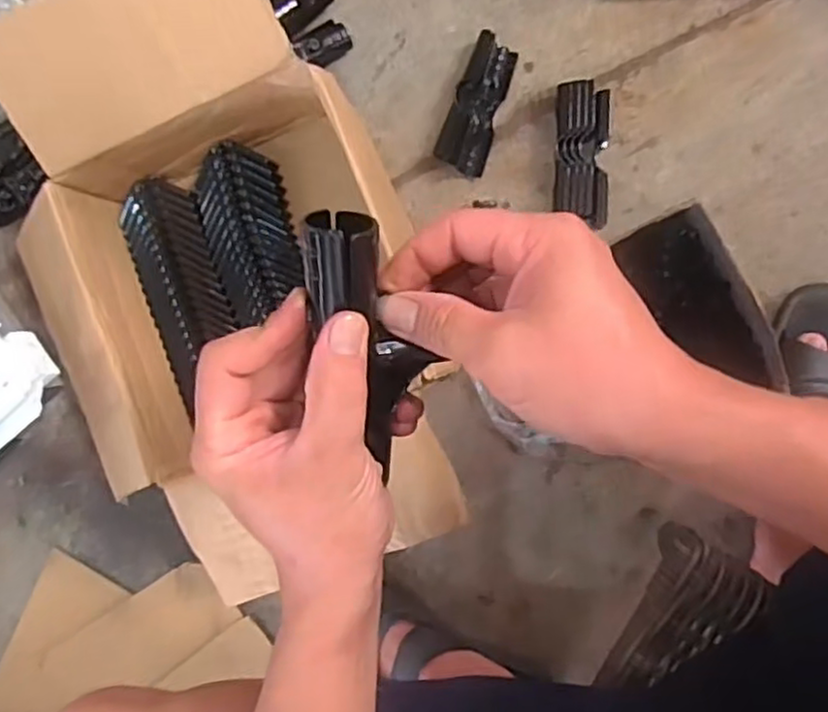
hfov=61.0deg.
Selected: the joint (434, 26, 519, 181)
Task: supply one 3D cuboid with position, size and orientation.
[{"bbox_3d":[0.064,-0.257,0.719,0.049,0.020,0.135,18,96,9],"label":"joint"}]

